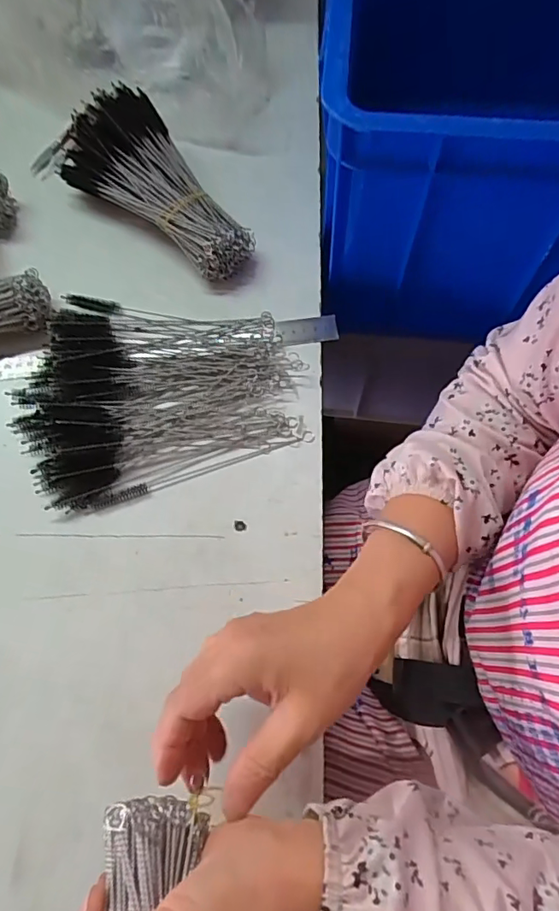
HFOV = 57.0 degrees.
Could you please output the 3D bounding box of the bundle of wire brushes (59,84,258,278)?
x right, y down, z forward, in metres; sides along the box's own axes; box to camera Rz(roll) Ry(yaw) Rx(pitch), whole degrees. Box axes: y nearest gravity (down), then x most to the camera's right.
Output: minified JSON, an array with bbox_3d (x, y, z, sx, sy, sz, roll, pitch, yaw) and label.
[{"bbox_3d":[-0.119,-0.246,0.490,0.105,0.069,0.207,-36,73,-11],"label":"bundle of wire brushes"}]

